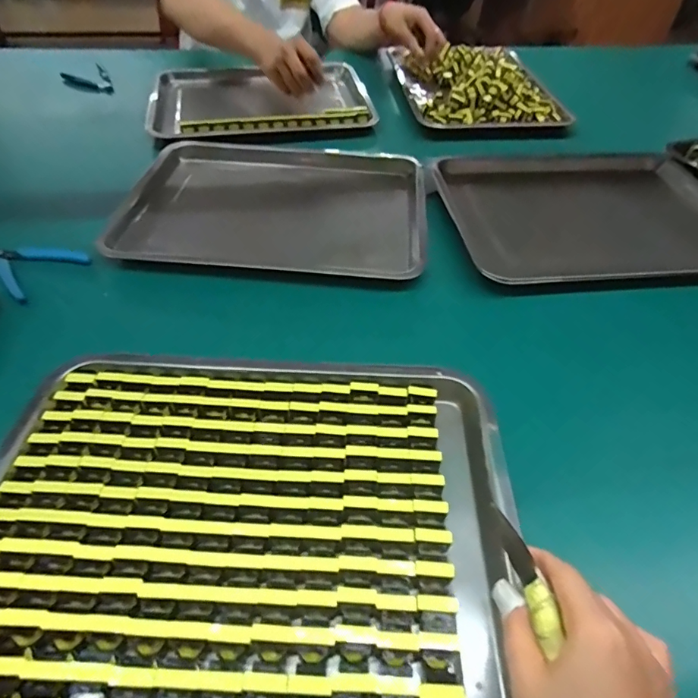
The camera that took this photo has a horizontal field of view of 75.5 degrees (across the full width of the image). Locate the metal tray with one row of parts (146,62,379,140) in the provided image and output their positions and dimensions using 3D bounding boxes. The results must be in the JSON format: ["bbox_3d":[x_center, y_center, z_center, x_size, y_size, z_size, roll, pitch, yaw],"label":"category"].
[{"bbox_3d":[-0.169,-0.479,0.871,0.399,0.047,0.311,-8,49,-11],"label":"metal tray with one row of parts"}]

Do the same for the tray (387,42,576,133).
[{"bbox_3d":[0.254,-0.541,0.909,0.281,0.065,0.378,-5,49,2],"label":"tray"}]

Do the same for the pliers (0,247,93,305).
[{"bbox_3d":[-0.370,-0.100,0.529,0.101,0.014,0.087,31,52,22],"label":"pliers"}]

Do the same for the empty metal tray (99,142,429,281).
[{"bbox_3d":[-0.096,-0.209,0.626,0.388,0.026,0.347,2,48,-3],"label":"empty metal tray"}]

